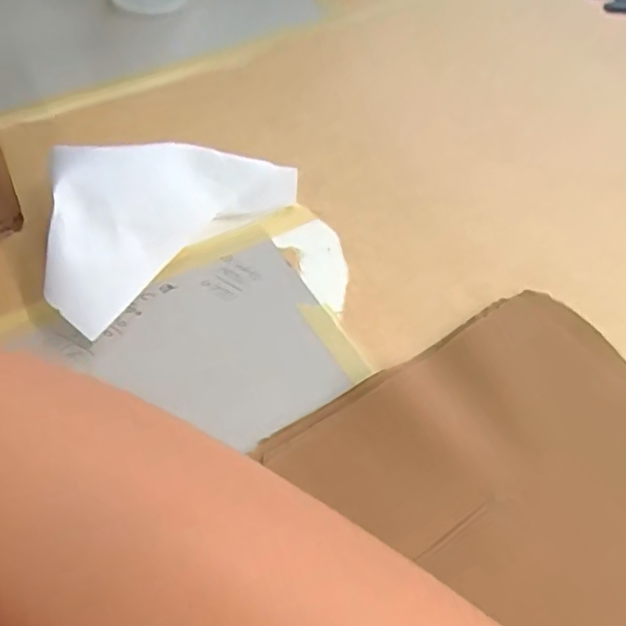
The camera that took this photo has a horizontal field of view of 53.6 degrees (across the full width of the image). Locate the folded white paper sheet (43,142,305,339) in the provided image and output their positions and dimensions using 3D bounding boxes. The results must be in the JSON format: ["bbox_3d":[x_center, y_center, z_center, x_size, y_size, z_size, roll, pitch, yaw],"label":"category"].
[{"bbox_3d":[-0.095,-0.068,0.366,0.086,0.051,0.165,39,62,21],"label":"folded white paper sheet"}]

